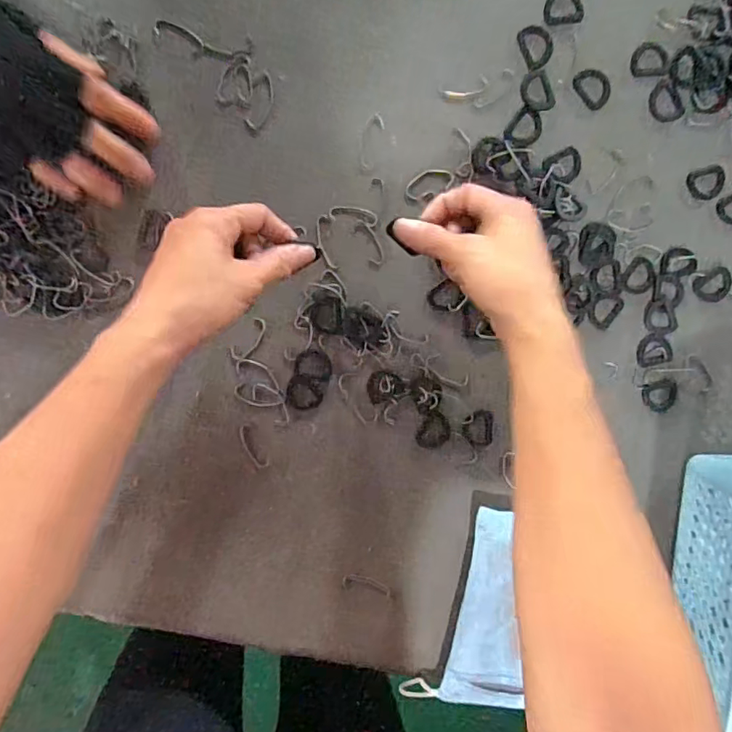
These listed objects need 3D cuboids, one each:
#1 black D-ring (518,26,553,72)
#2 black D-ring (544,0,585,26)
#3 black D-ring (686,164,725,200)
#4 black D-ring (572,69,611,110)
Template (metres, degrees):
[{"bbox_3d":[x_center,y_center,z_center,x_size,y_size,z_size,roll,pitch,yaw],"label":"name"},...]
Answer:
[{"bbox_3d":[0.126,-0.234,0.394,0.025,0.004,0.031,-22,99,-1],"label":"black D-ring"},{"bbox_3d":[0.146,-0.263,0.392,0.028,0.005,0.022,-5,99,-4],"label":"black D-ring"},{"bbox_3d":[0.264,-0.142,0.416,0.030,0.004,0.025,-10,99,-3],"label":"black D-ring"},{"bbox_3d":[0.170,-0.208,0.400,0.026,0.004,0.030,-36,99,1],"label":"black D-ring"}]

